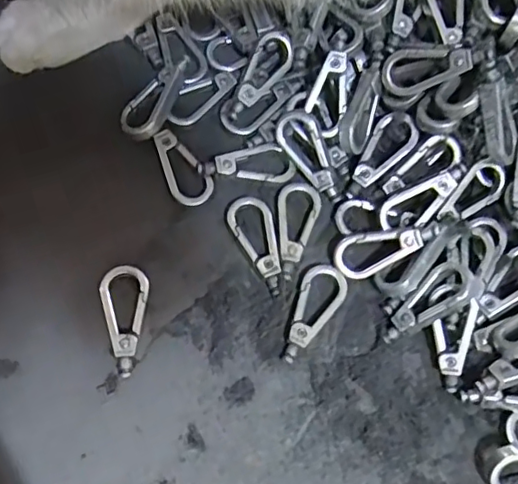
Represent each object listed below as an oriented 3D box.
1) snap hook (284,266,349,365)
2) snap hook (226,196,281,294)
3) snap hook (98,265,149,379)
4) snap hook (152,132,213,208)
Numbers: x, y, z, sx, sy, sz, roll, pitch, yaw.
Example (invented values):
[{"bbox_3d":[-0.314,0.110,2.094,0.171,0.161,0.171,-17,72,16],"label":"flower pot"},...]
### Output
[{"bbox_3d":[0.020,0.025,0.204,0.015,0.004,0.037,21,71,1],"label":"snap hook"},{"bbox_3d":[0.000,0.001,0.209,0.015,0.004,0.036,-13,74,-10],"label":"snap hook"},{"bbox_3d":[-0.044,0.026,0.198,0.015,0.007,0.036,-11,74,-9],"label":"snap hook"},{"bbox_3d":[-0.027,-0.027,0.214,0.015,0.004,0.029,-19,75,-11],"label":"snap hook"}]

